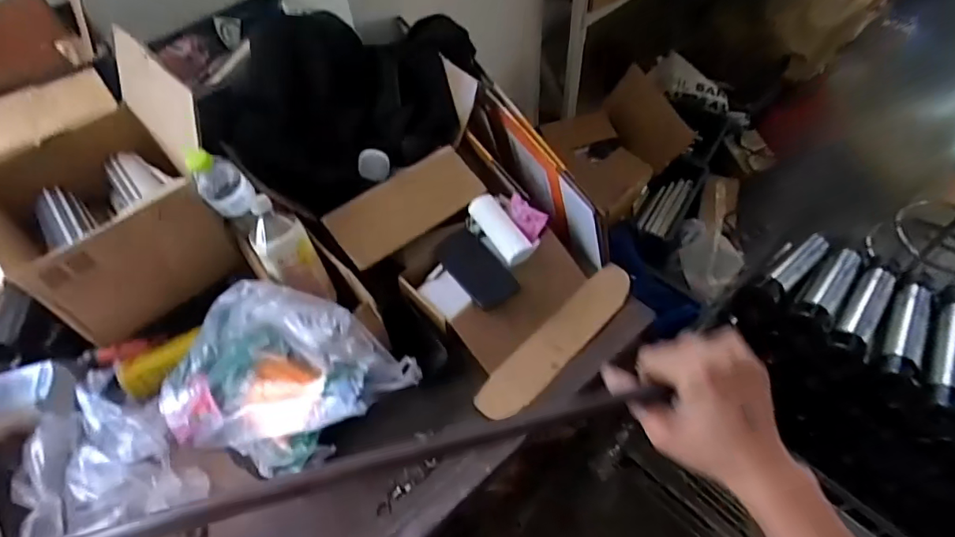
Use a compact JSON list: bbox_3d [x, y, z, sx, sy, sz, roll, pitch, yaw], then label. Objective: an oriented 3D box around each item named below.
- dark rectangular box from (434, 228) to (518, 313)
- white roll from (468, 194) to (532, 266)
[{"bbox_3d":[-0.004,-0.004,0.878,0.079,0.018,0.158,-28,57,-16],"label":"dark rectangular box"},{"bbox_3d":[0.040,-0.068,0.897,0.052,0.039,0.142,-27,57,-15],"label":"white roll"}]

